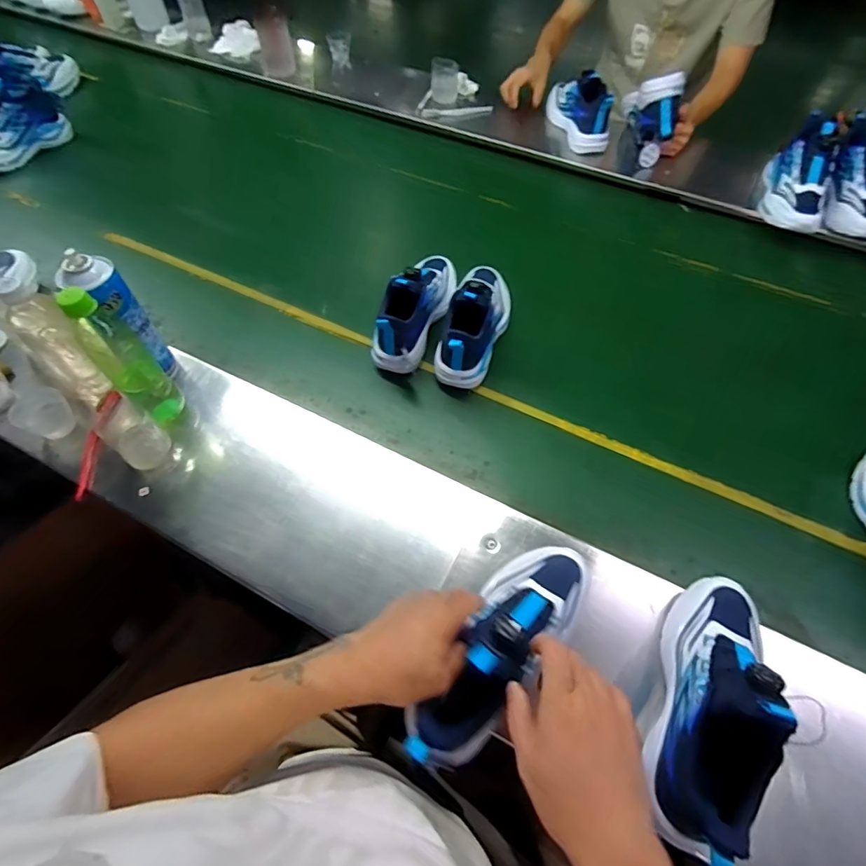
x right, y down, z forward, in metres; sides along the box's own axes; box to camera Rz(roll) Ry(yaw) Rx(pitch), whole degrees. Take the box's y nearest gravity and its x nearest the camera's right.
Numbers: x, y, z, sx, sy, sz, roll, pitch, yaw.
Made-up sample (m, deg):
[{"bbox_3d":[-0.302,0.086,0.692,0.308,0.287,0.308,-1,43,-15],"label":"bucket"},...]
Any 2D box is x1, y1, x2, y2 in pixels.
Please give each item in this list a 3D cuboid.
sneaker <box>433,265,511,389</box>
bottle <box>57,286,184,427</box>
[{"bbox_3d":[0.068,-0.186,0.753,0.089,0.125,0.233,16,60,11],"label":"sneaker"},{"bbox_3d":[-0.390,-0.085,0.607,0.064,0.220,0.056,36,66,21],"label":"bottle"}]

